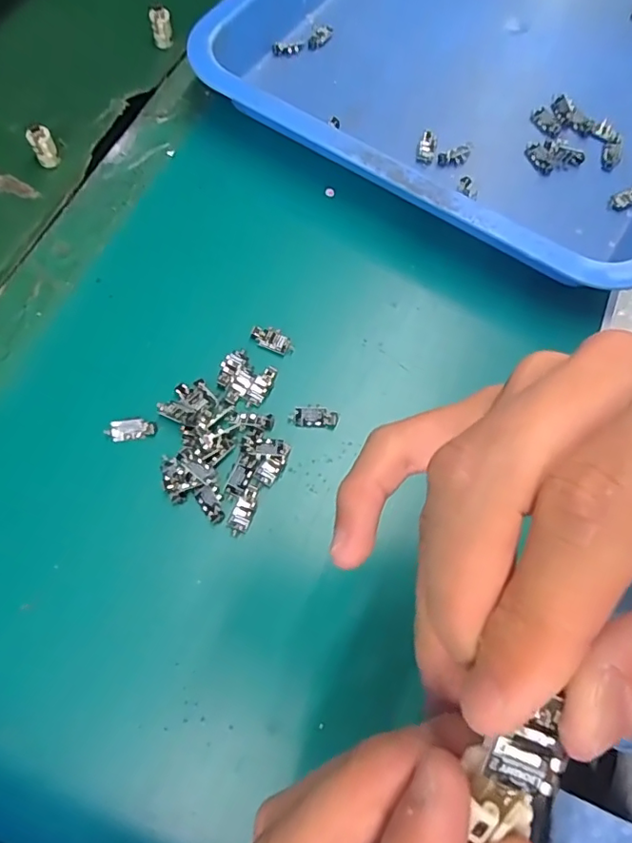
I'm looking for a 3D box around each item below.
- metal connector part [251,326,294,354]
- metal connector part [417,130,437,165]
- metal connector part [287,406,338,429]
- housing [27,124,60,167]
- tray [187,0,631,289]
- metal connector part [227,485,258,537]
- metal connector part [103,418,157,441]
[{"bbox_3d":[-0.026,-0.049,0.322,0.026,0.004,0.013,18,68,6],"label":"metal connector part"},{"bbox_3d":[0.076,-0.189,0.375,0.012,0.007,0.024,16,68,5],"label":"metal connector part"},{"bbox_3d":[-0.001,-0.003,0.306,0.027,0.005,0.011,6,68,1],"label":"metal connector part"},{"bbox_3d":[-0.181,-0.182,0.362,0.015,0.026,0.010,-28,71,-12],"label":"housing"},{"bbox_3d":[0.153,-0.310,0.414,0.326,0.041,0.432,30,70,10],"label":"tray"},{"bbox_3d":[-0.038,0.046,0.284,0.010,0.004,0.026,20,68,6],"label":"metal connector part"},{"bbox_3d":[-0.102,0.004,0.299,0.027,0.005,0.012,-5,68,-4],"label":"metal connector part"}]

